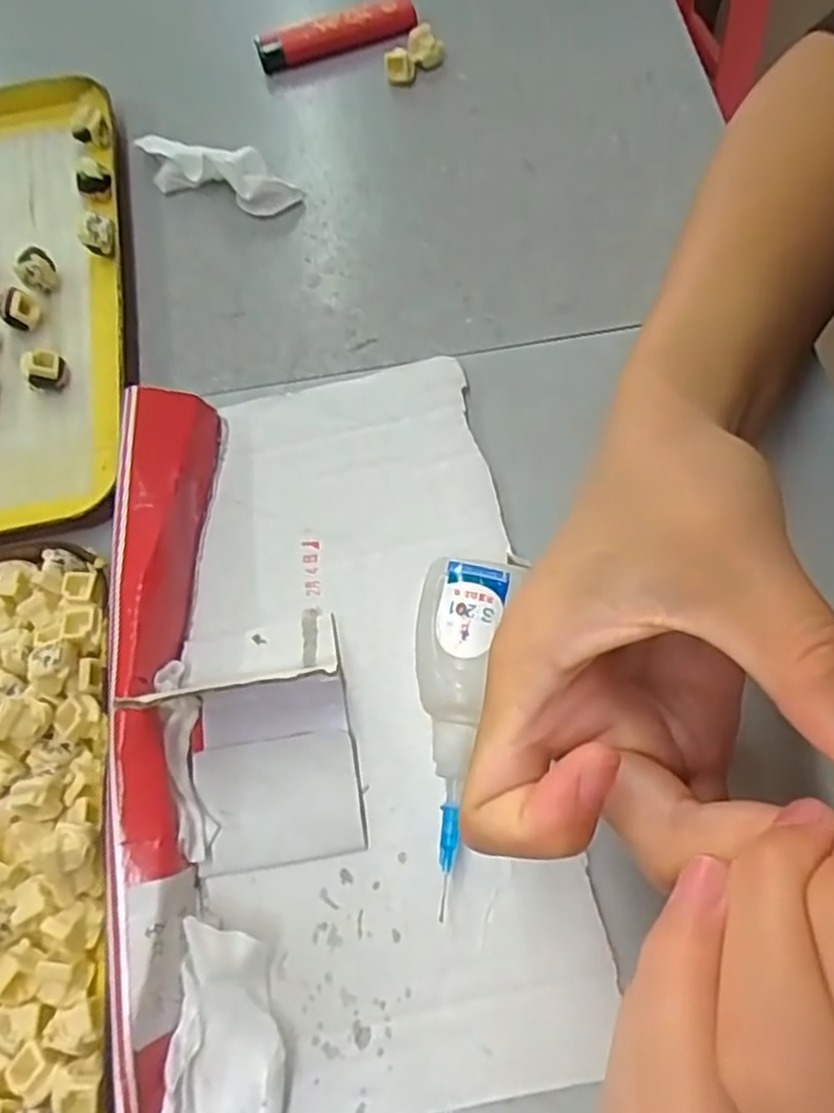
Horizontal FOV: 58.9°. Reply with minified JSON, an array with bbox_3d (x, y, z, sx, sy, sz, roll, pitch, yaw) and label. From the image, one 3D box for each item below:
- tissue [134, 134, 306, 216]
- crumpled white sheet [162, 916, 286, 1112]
[{"bbox_3d":[-0.087,-0.173,0.327,0.073,0.021,0.027,20,69,10],"label":"tissue"},{"bbox_3d":[-0.052,0.131,0.203,0.030,0.016,0.052,-1,67,2],"label":"crumpled white sheet"}]

